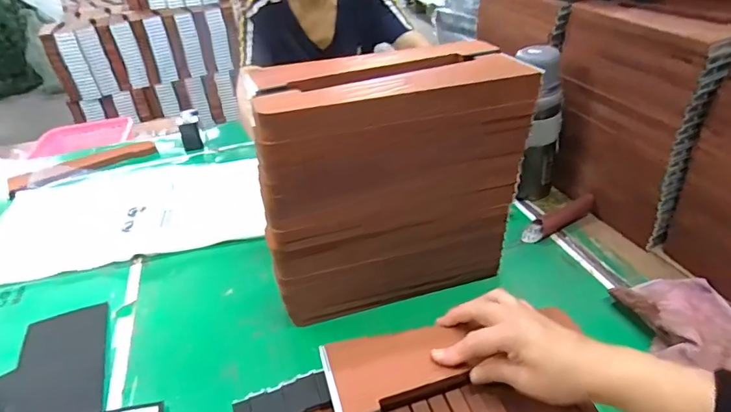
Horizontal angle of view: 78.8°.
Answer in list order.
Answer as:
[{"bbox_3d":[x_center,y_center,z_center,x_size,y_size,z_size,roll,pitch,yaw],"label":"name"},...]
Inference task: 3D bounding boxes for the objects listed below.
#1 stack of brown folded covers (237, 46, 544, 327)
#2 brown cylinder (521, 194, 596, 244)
[{"bbox_3d":[0.030,-0.022,0.556,0.304,0.298,0.102,-11,36,-10],"label":"stack of brown folded covers"},{"bbox_3d":[0.309,0.022,0.715,0.132,0.029,0.038,-27,39,-8],"label":"brown cylinder"}]

